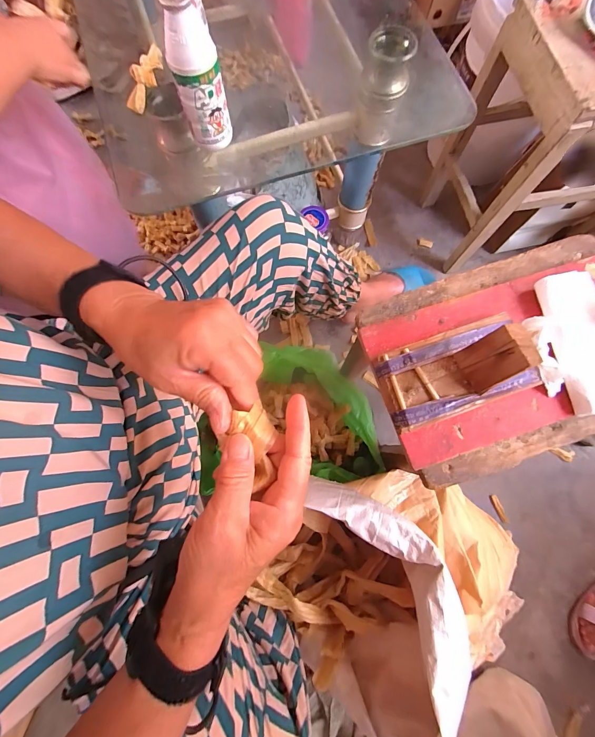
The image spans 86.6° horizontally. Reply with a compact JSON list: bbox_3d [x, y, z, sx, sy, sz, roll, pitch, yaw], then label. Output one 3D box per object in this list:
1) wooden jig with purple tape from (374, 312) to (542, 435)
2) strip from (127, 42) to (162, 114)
[{"bbox_3d":[0.171,-0.005,0.311,0.159,0.080,0.085,-19,77,-6],"label":"wooden jig with purple tape"},{"bbox_3d":[-0.210,-0.405,0.436,0.025,0.025,0.113,14,76,3],"label":"strip"}]

